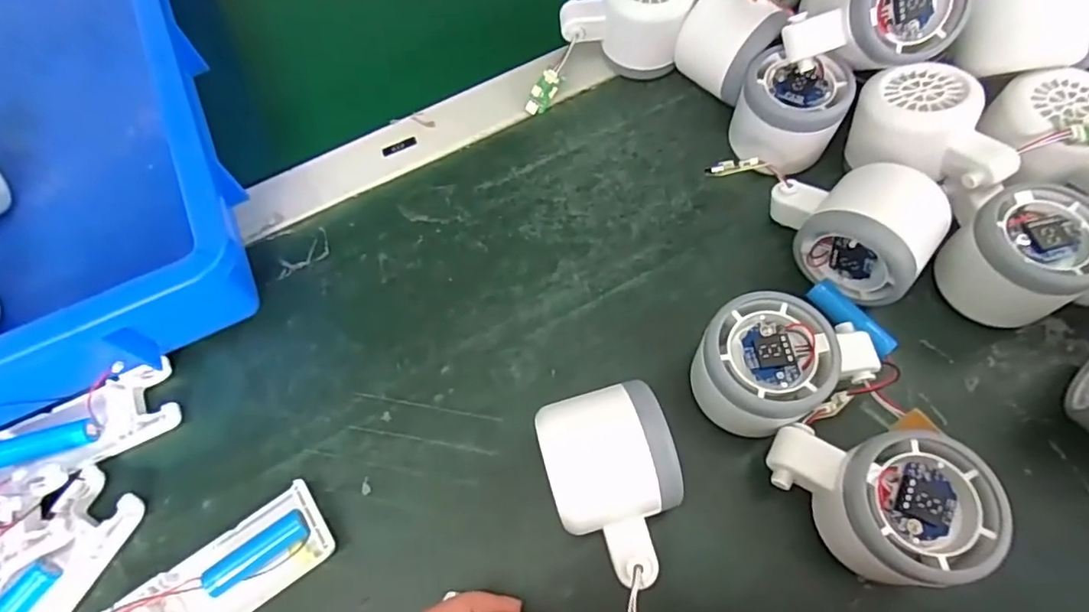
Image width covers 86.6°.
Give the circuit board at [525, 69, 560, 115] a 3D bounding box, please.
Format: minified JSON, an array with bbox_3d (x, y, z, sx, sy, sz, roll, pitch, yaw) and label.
[{"bbox_3d":[-0.001,-0.143,0.388,0.016,0.004,0.031,19,110,-18],"label":"circuit board"}]

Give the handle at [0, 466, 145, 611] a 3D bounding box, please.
[{"bbox_3d":[-0.240,0.132,0.275,0.037,0.017,0.100,24,70,13],"label":"handle"}]

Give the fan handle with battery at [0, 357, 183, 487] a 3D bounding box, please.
[{"bbox_3d":[-0.246,0.067,0.306,0.100,0.018,0.042,-28,68,-9],"label":"fan handle with battery"}]

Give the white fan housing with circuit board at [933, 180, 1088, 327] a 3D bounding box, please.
[{"bbox_3d":[0.241,-0.023,0.296,0.055,0.054,0.056,-1,66,3],"label":"white fan housing with circuit board"}]

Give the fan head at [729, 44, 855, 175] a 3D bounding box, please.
[{"bbox_3d":[0.142,-0.111,0.343,0.057,0.053,0.056,-1,66,3],"label":"fan head"}]

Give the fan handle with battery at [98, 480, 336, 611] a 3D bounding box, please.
[{"bbox_3d":[-0.152,0.130,0.273,0.103,0.016,0.039,-35,69,-12],"label":"fan handle with battery"}]

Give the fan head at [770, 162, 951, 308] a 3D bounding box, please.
[{"bbox_3d":[0.164,-0.044,0.311,0.079,0.053,0.053,40,74,18],"label":"fan head"}]

